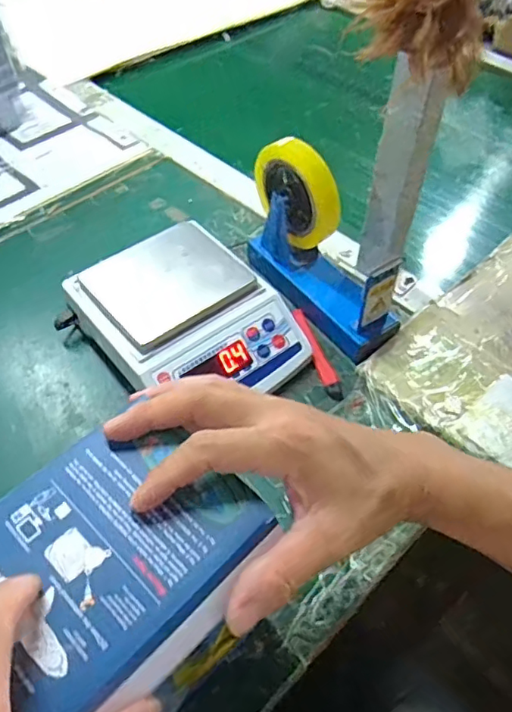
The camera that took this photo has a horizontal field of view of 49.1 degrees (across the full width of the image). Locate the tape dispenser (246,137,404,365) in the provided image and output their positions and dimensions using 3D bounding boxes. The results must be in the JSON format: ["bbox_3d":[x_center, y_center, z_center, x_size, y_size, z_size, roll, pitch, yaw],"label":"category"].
[{"bbox_3d":[0.077,-0.121,0.597,0.068,0.157,0.205,-27,57,-21],"label":"tape dispenser"}]

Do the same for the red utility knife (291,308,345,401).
[{"bbox_3d":[0.066,-0.007,0.607,0.018,0.014,0.127,-14,53,-12],"label":"red utility knife"}]

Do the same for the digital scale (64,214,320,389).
[{"bbox_3d":[-0.071,-0.036,0.587,0.175,0.071,0.214,-34,60,-25],"label":"digital scale"}]

